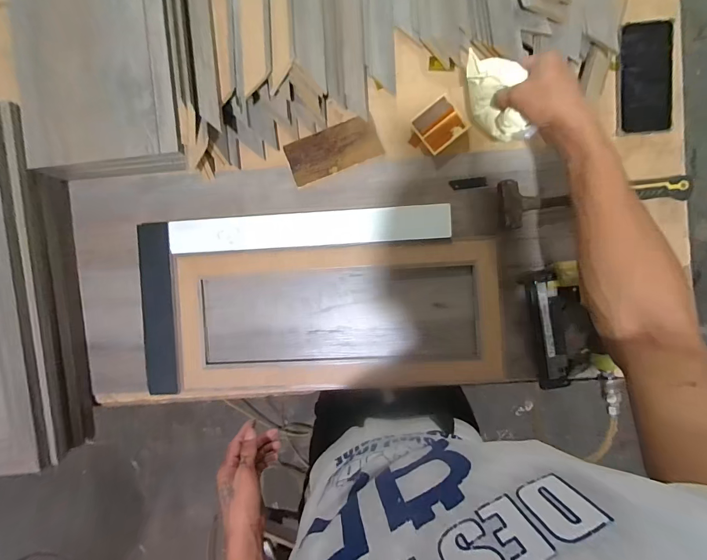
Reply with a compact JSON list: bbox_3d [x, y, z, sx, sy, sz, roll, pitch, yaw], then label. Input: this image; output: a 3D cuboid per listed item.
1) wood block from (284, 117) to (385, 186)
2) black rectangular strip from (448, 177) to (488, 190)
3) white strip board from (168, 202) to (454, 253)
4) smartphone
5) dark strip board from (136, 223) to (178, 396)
[{"bbox_3d":[-0.031,-0.209,0.568,0.149,0.021,0.070,-24,91,4],"label":"wood block"},{"bbox_3d":[0.182,-0.153,0.558,0.055,0.006,0.015,-1,90,18],"label":"black rectangular strip"},{"bbox_3d":[-0.073,-0.082,0.571,0.447,0.020,0.055,-3,90,3],"label":"white strip board"},{"bbox_3d":[0.445,-0.308,0.533,0.077,0.014,0.164,1,93,3],"label":"smartphone"},{"bbox_3d":[-0.325,0.048,0.586,0.054,0.018,0.279,-2,93,3],"label":"dark strip board"}]

